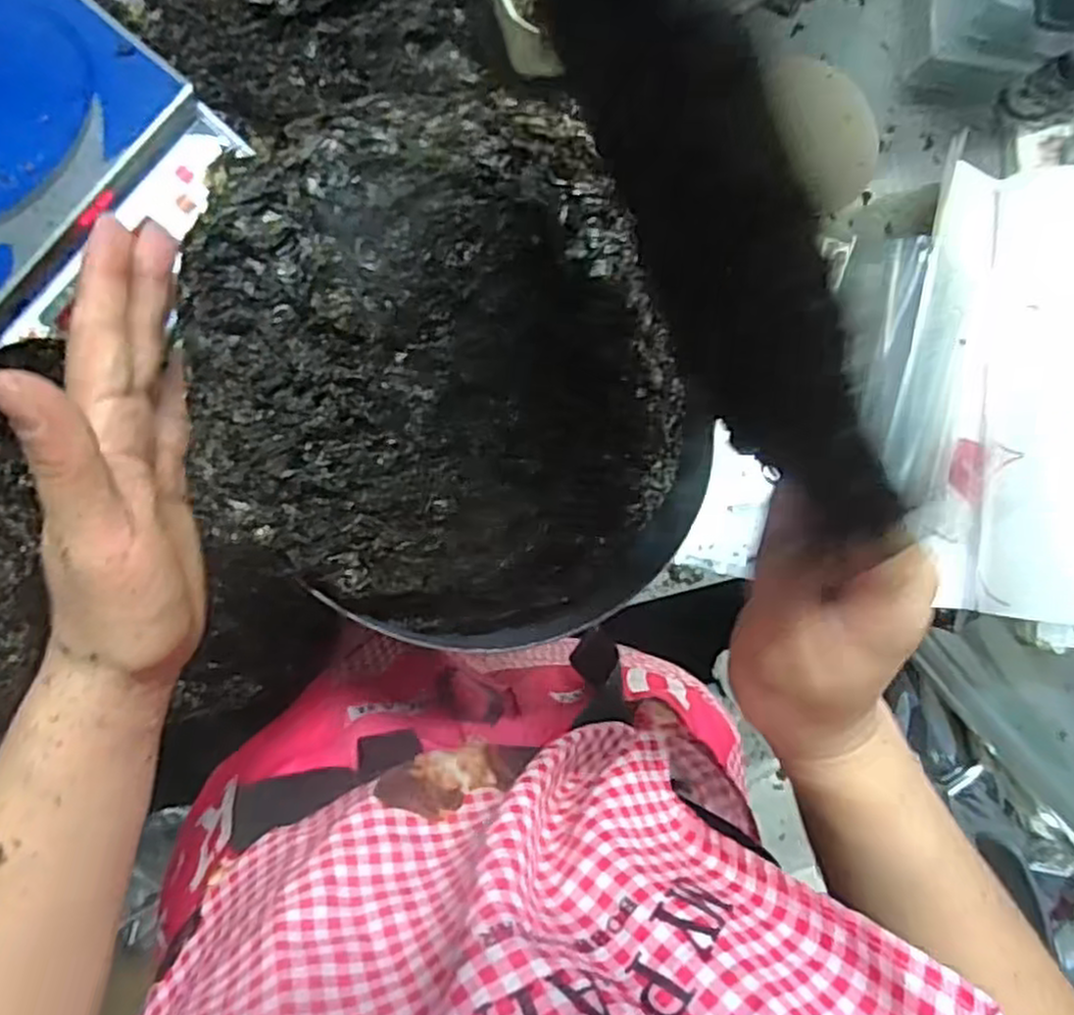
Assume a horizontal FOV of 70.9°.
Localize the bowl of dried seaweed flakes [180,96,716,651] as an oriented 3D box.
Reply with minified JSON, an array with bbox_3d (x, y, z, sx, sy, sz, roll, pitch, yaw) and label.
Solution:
[{"bbox_3d":[-0.034,-0.045,0.336,0.200,0.065,0.226,-33,93,-8],"label":"bowl of dried seaweed flakes"}]

